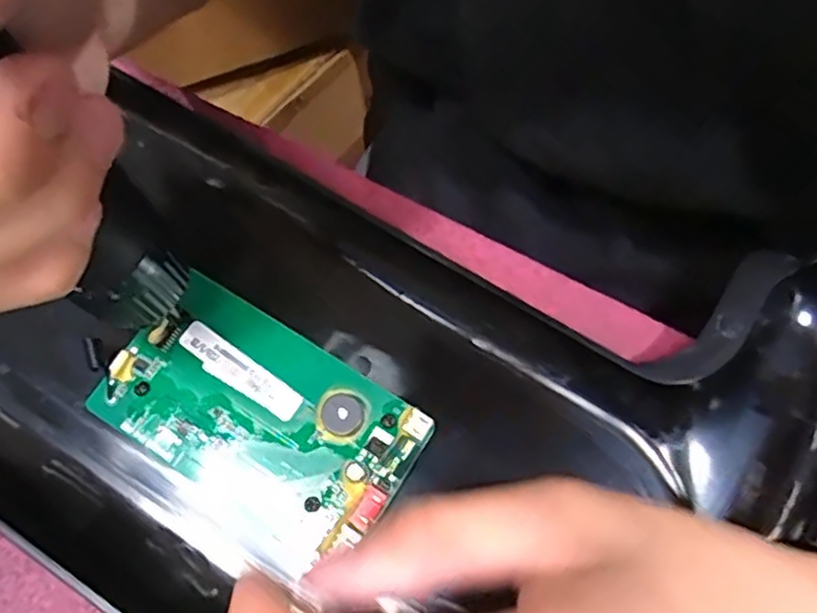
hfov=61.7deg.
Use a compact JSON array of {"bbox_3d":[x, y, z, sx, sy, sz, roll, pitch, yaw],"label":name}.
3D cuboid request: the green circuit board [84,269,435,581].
[{"bbox_3d":[-0.051,0.038,0.232,0.103,0.008,0.063,33,73,12],"label":"green circuit board"}]

